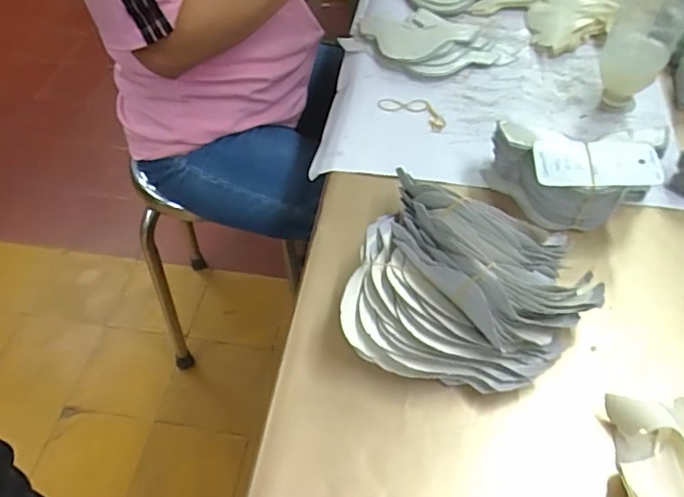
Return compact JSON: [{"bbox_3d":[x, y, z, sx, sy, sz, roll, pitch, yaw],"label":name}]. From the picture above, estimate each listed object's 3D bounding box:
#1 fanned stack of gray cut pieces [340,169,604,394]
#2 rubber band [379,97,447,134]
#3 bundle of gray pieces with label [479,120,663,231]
[{"bbox_3d":[0.103,0.025,0.455,0.175,0.092,0.165,16,53,14],"label":"fanned stack of gray cut pieces"},{"bbox_3d":[0.082,-0.155,0.648,0.080,0.006,0.035,31,58,23],"label":"rubber band"},{"bbox_3d":[0.207,-0.070,0.528,0.149,0.069,0.089,19,54,15],"label":"bundle of gray pieces with label"}]

